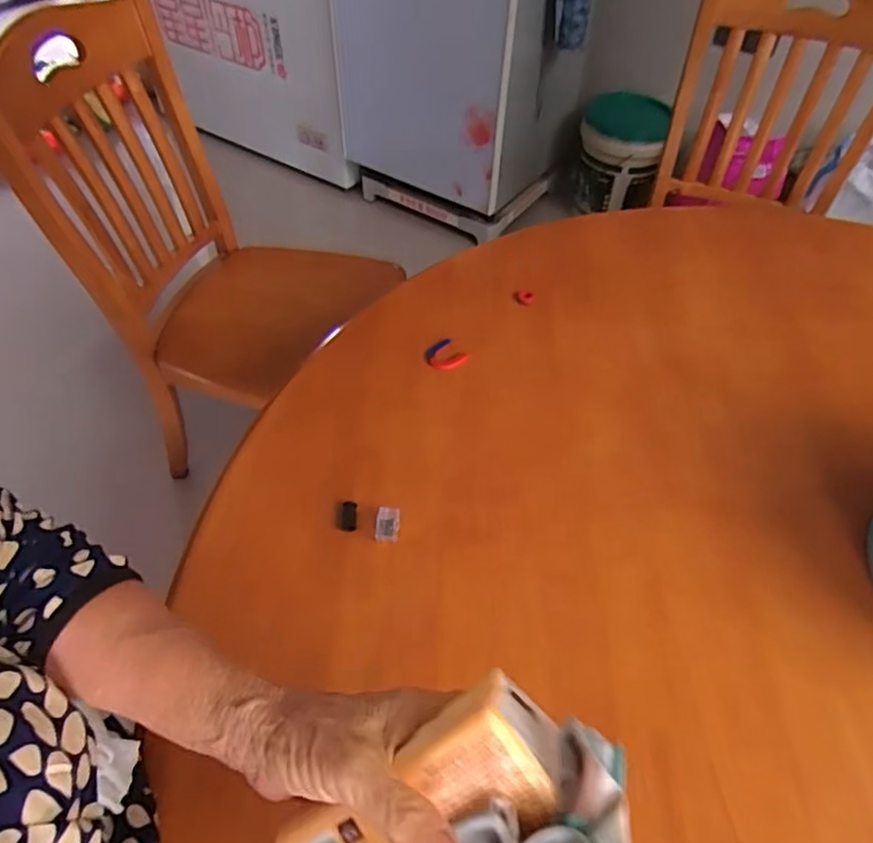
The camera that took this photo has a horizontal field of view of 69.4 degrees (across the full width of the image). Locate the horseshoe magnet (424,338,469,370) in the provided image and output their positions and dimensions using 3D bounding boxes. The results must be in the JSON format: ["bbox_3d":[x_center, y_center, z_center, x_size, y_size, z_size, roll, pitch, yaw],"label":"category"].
[{"bbox_3d":[0.009,-0.074,0.712,0.037,0.011,0.047,-34,59,-24],"label":"horseshoe magnet"}]

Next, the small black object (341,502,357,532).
[{"bbox_3d":[-0.081,0.086,0.578,0.014,0.010,0.028,-1,52,-1],"label":"small black object"}]

